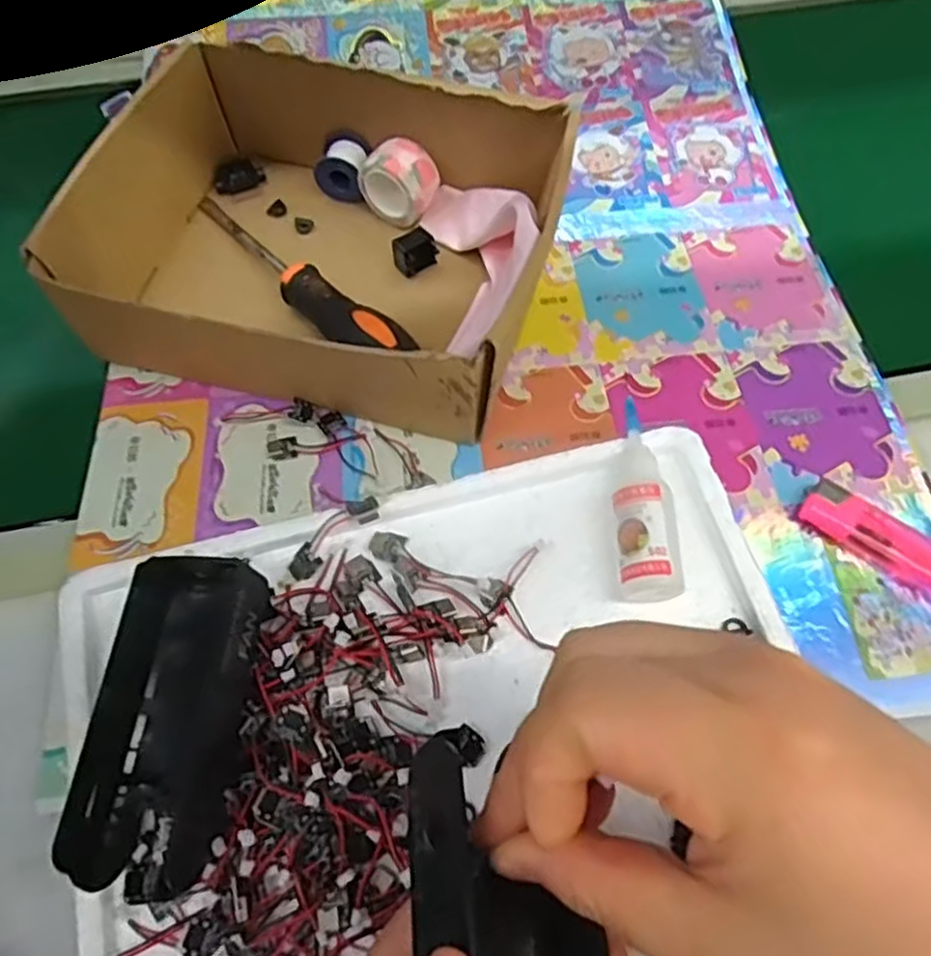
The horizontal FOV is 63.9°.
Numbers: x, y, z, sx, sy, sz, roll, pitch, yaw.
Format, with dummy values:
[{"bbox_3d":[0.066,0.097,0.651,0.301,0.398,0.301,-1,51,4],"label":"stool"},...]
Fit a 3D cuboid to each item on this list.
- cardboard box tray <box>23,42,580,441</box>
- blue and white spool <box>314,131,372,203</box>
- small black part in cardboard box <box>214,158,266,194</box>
[{"bbox_3d":[-0.072,-0.125,0.378,0.214,0.065,0.171,15,64,6],"label":"cardboard box tray"},{"bbox_3d":[-0.071,-0.180,0.431,0.028,0.023,0.029,11,64,4],"label":"blue and white spool"},{"bbox_3d":[-0.134,-0.179,0.442,0.029,0.011,0.016,-15,65,-8],"label":"small black part in cardboard box"}]

